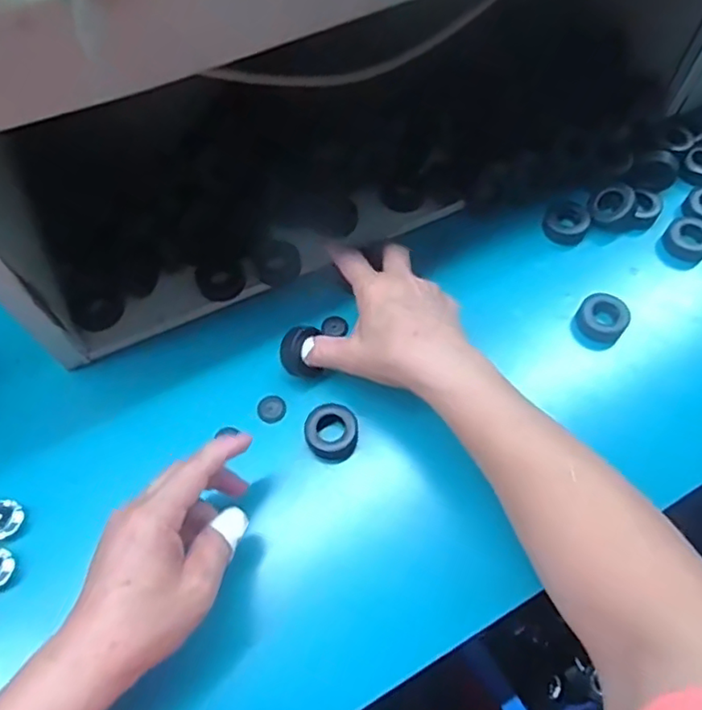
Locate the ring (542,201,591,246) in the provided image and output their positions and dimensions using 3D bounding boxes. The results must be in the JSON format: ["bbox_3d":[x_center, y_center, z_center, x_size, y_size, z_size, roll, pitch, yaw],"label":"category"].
[{"bbox_3d":[0.184,-0.114,0.515,0.035,0.016,0.033,1,65,-2],"label":"ring"}]

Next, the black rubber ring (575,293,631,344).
[{"bbox_3d":[0.195,-0.029,0.465,0.036,0.016,0.033,1,65,-2],"label":"black rubber ring"}]

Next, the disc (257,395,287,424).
[{"bbox_3d":[-0.057,0.039,0.435,0.021,0.004,0.021,24,66,9],"label":"disc"}]

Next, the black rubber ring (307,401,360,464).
[{"bbox_3d":[-0.013,0.054,0.421,0.035,0.018,0.038,1,65,-2],"label":"black rubber ring"}]

